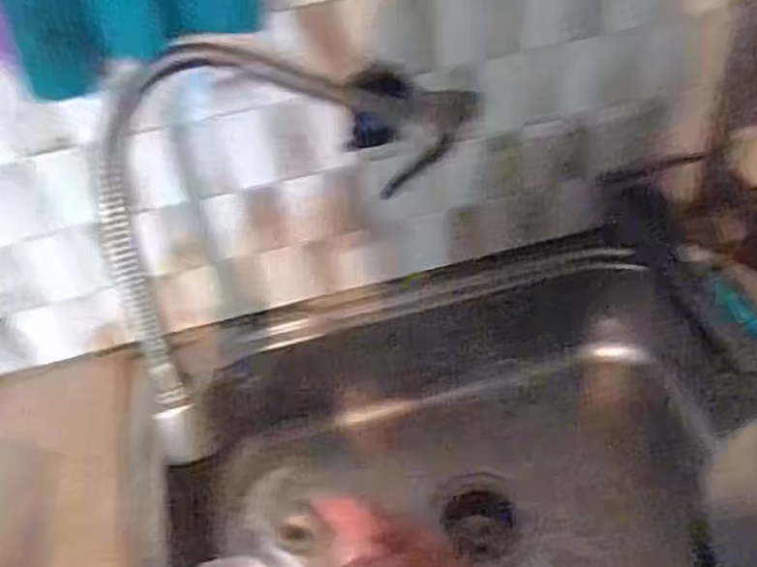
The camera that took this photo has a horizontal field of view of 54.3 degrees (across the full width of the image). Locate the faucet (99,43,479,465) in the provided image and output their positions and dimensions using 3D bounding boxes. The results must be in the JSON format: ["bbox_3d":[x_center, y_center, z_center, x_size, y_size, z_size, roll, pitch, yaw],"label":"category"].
[{"bbox_3d":[-0.065,-0.081,0.517,0.089,0.199,0.367,23,53,26],"label":"faucet"}]

